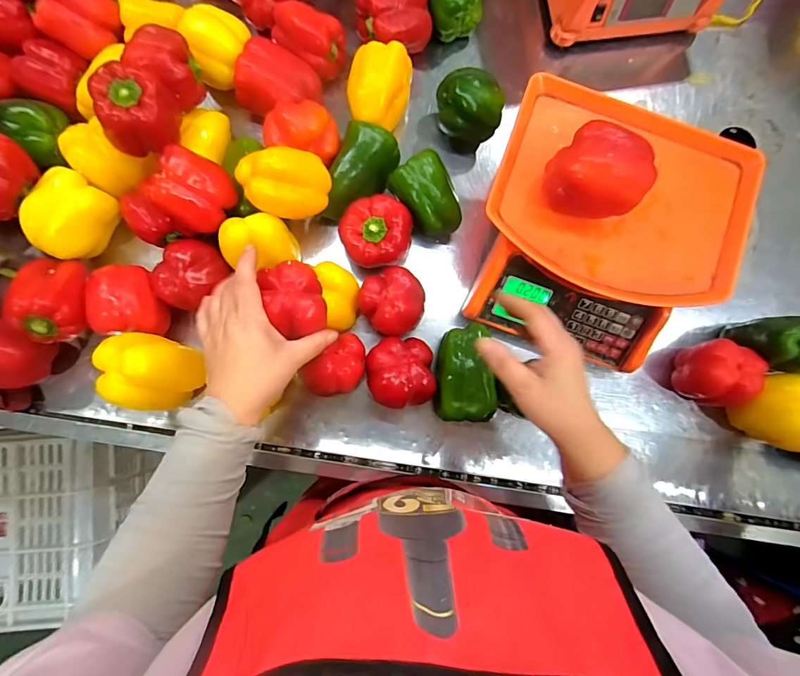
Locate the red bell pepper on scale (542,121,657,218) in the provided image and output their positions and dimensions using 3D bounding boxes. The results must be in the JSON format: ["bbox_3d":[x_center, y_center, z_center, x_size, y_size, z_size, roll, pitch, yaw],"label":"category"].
[{"bbox_3d":[0.196,-0.160,0.414,0.089,0.071,0.084,0,85,-3],"label":"red bell pepper on scale"}]

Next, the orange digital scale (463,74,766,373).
[{"bbox_3d":[0.234,-0.125,0.494,0.280,0.112,0.277,20,84,-1],"label":"orange digital scale"}]

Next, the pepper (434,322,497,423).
[{"bbox_3d":[0.077,0.043,0.509,0.067,0.069,0.115,0,85,-3],"label":"pepper"}]

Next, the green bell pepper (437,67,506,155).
[{"bbox_3d":[0.092,-0.301,0.548,0.075,0.077,0.074,-6,85,-4],"label":"green bell pepper"}]

